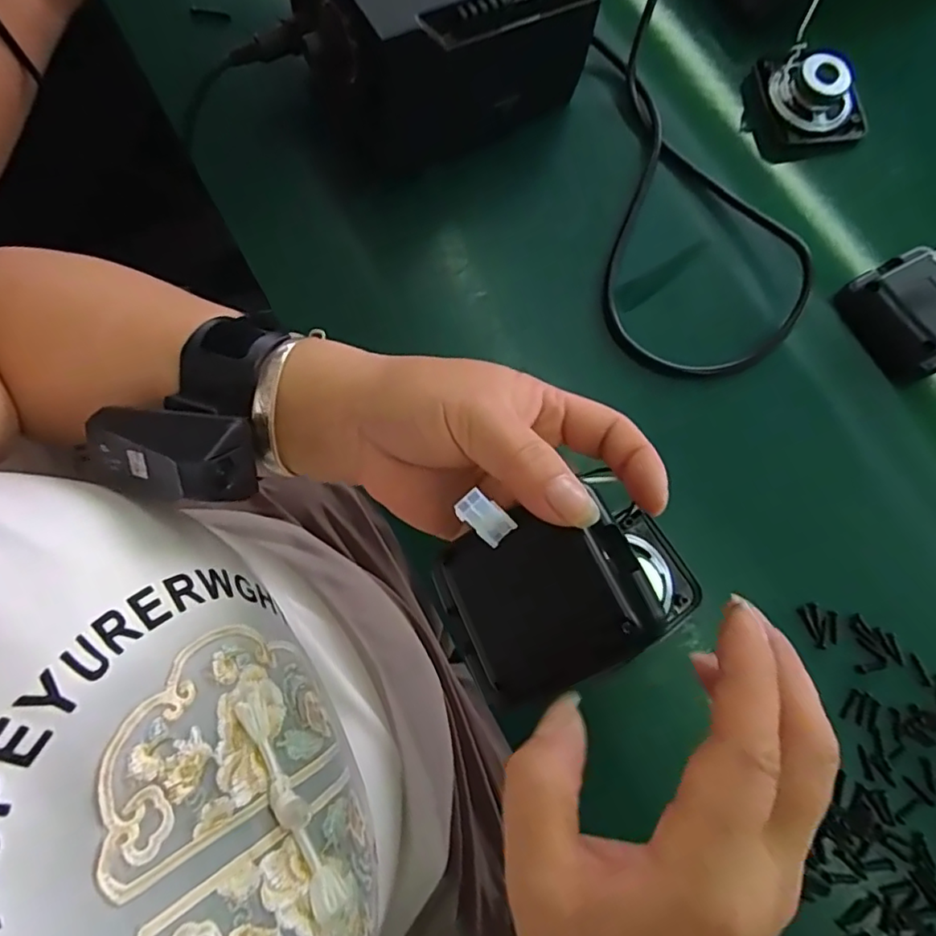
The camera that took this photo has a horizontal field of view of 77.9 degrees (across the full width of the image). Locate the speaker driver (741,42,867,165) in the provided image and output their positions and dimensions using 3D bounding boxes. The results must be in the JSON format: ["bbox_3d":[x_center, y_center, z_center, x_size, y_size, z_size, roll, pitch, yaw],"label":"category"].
[{"bbox_3d":[0.226,-0.242,0.383,0.076,0.035,0.069,-13,77,-5],"label":"speaker driver"}]

